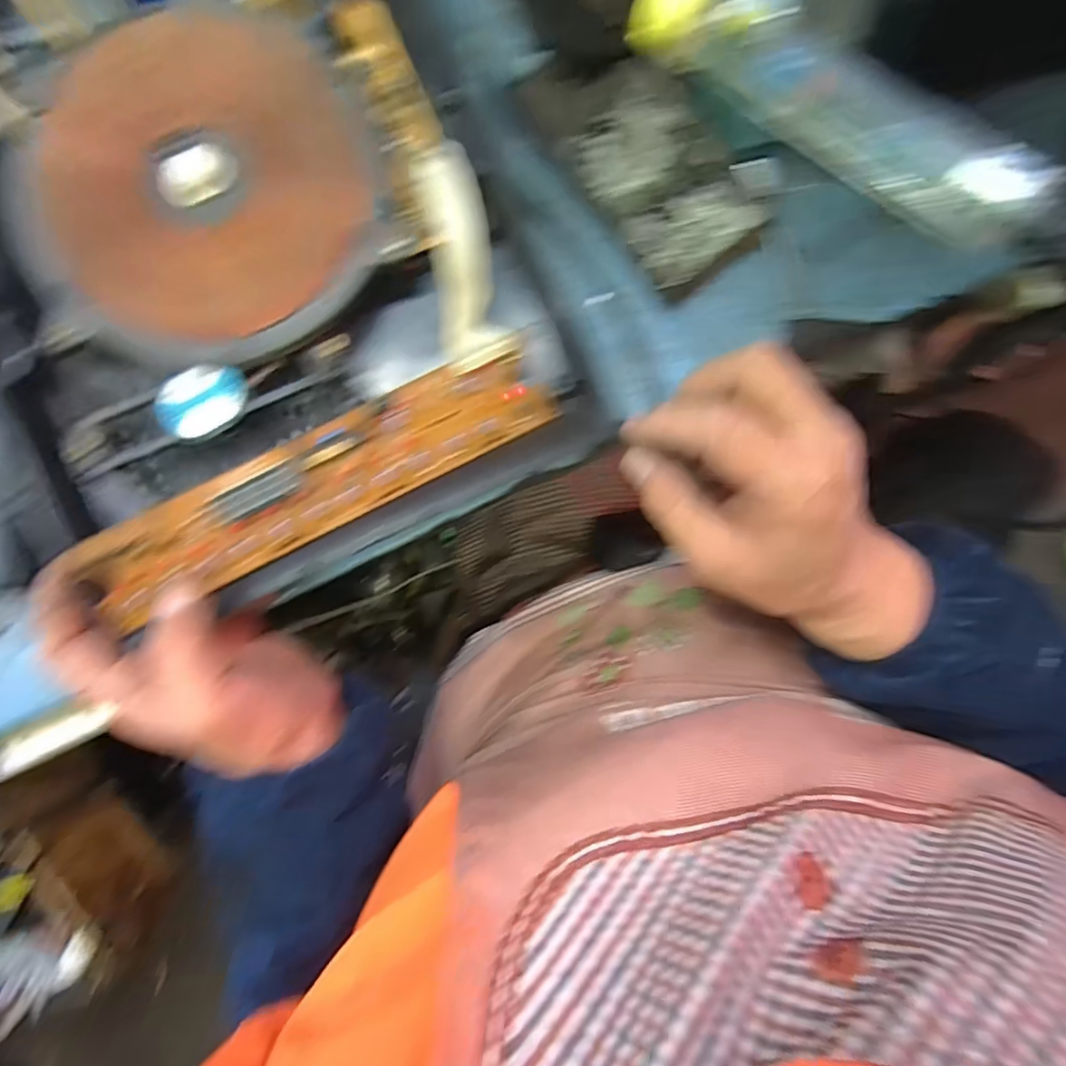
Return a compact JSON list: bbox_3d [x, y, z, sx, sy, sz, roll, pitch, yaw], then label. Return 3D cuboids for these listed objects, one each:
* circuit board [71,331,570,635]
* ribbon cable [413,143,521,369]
[{"bbox_3d":[-0.104,-0.027,0.293,0.238,0.008,0.053,-26,113,-4],"label":"circuit board"},{"bbox_3d":[-0.035,-0.139,0.283,0.036,0.019,0.105,-8,103,8],"label":"ribbon cable"}]

